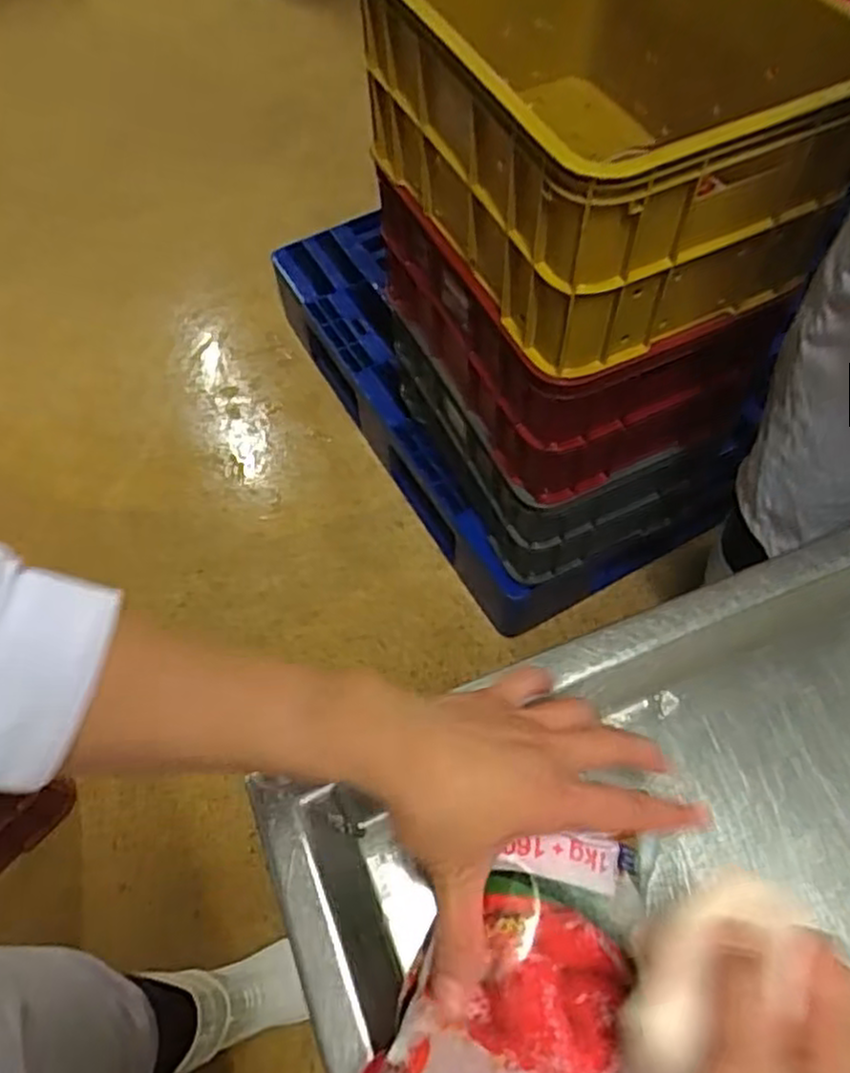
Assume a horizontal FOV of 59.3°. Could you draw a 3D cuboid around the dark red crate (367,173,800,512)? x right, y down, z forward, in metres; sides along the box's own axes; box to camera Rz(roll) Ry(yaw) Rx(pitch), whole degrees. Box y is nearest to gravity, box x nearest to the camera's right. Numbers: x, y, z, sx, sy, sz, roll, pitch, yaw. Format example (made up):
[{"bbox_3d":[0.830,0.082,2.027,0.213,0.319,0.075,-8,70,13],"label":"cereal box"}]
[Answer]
[{"bbox_3d":[0.176,-0.312,1.036,0.314,0.247,0.451,-23,61,-11],"label":"dark red crate"}]

